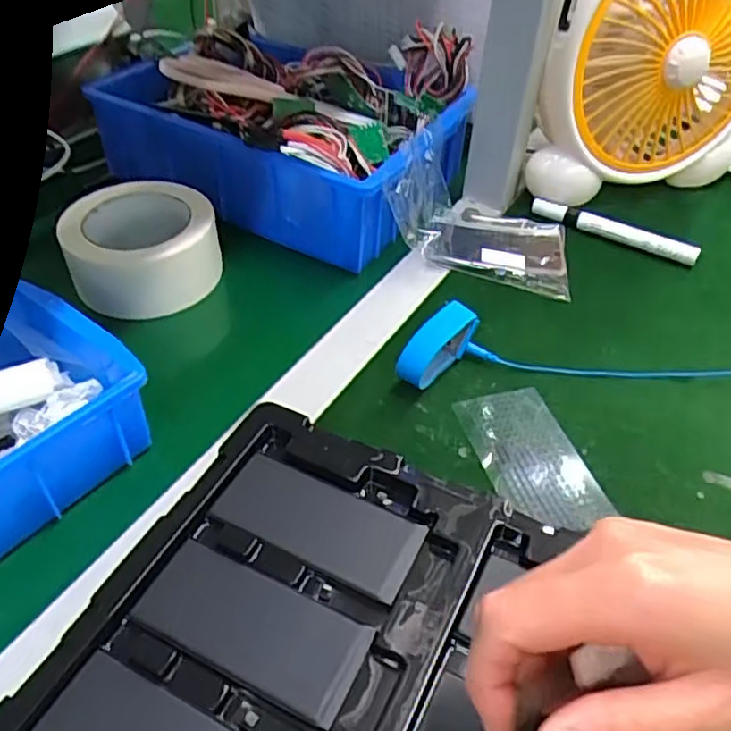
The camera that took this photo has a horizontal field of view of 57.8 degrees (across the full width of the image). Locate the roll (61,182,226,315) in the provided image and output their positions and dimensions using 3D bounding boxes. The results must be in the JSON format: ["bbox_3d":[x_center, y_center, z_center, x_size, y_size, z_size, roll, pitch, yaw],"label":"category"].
[{"bbox_3d":[-0.167,-0.093,0.501,0.105,0.063,0.105,2,44,-2],"label":"roll"}]

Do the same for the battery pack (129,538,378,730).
[{"bbox_3d":[-0.049,0.111,0.284,0.097,0.004,0.043,21,47,17],"label":"battery pack"}]

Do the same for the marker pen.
[{"bbox_3d":[0.212,-0.116,0.567,0.140,0.021,0.014,21,47,18],"label":"marker pen"}]

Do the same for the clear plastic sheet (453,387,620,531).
[{"bbox_3d":[0.100,0.055,0.406,0.059,0.006,0.102,-11,46,-14],"label":"clear plastic sheet"}]

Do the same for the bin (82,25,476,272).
[{"bbox_3d":[-0.066,-0.203,0.577,0.288,0.094,0.185,23,47,19],"label":"bin"}]

